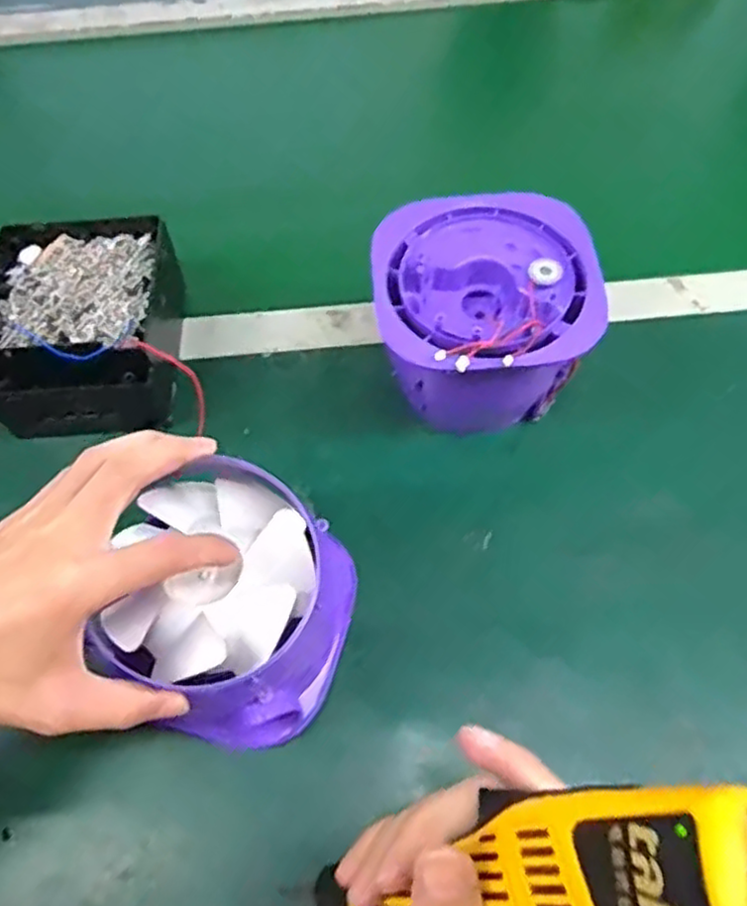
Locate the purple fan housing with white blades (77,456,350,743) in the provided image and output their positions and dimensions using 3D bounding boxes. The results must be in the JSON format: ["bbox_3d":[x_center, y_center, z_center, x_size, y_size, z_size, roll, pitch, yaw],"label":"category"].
[{"bbox_3d":[-0.076,0.082,0.389,0.114,0.085,0.136,13,62,8],"label":"purple fan housing with white blades"}]

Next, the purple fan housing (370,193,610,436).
[{"bbox_3d":[0.069,-0.086,0.479,0.136,0.105,0.141,-6,62,-1],"label":"purple fan housing"}]

